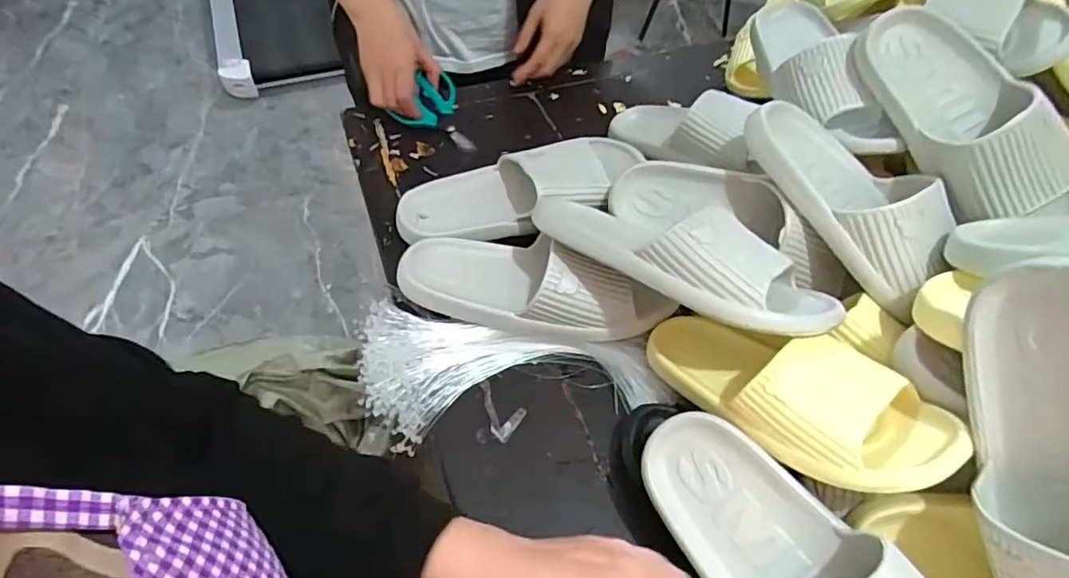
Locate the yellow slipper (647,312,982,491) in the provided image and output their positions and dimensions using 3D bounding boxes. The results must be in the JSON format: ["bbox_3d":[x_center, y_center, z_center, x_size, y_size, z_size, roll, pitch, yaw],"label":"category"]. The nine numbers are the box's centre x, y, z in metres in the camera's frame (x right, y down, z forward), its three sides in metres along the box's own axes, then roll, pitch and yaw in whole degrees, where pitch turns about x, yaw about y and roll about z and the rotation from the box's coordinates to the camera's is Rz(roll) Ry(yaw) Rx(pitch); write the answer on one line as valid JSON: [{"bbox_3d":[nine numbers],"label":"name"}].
[{"bbox_3d":[0.192,0.072,0.452,0.103,0.060,0.242,-28,27,-21],"label":"yellow slipper"}]

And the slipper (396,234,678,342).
[{"bbox_3d":[0.000,-0.017,0.569,0.272,0.065,0.112,10,54,5],"label":"slipper"}]

